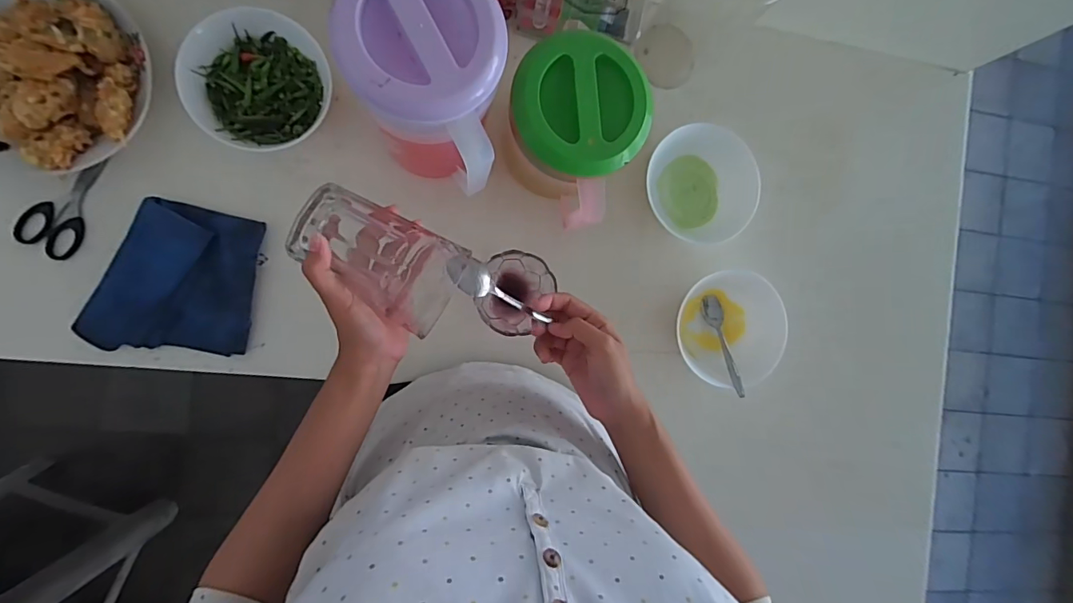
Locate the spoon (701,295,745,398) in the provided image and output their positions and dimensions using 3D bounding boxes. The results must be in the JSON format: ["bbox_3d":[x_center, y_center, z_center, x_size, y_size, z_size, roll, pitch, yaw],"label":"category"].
[{"bbox_3d":[0.239,0.055,0.606,0.030,0.012,0.131,-8,70,-9],"label":"spoon"}]

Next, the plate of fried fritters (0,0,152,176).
[{"bbox_3d":[-0.497,-0.233,0.468,0.197,0.058,0.195,0,91,-10],"label":"plate of fried fritters"}]

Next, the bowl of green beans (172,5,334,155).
[{"bbox_3d":[-0.297,-0.235,0.515,0.137,0.041,0.141,0,91,-10],"label":"bowl of green beans"}]

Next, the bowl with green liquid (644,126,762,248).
[{"bbox_3d":[0.201,-0.142,0.596,0.137,0.059,0.132,0,91,-10],"label":"bowl with green liquid"}]

